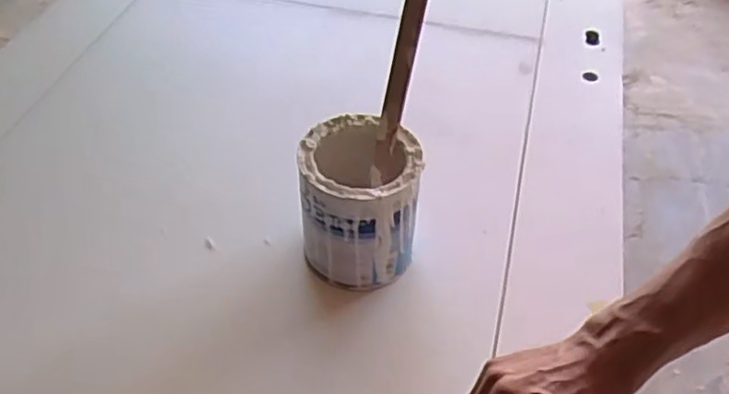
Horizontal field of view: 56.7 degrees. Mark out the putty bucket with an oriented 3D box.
[{"bbox_3d":[-0.008,0.004,0.641,0.102,0.121,0.107,1,46,-1],"label":"putty bucket"}]

